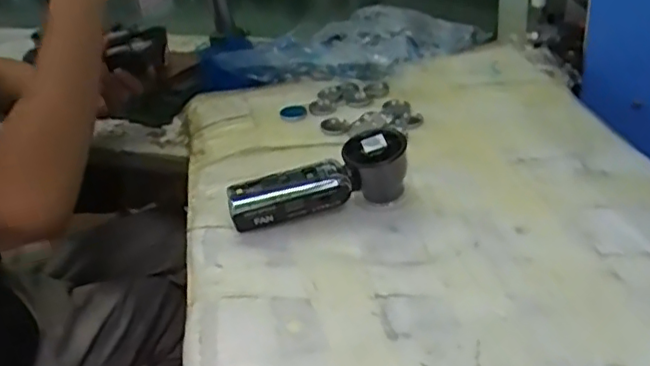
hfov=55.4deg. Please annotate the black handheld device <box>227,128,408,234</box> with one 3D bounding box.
[{"bbox_3d":[-0.006,-0.001,0.567,0.162,0.062,0.043,-11,30,-6],"label":"black handheld device"}]

